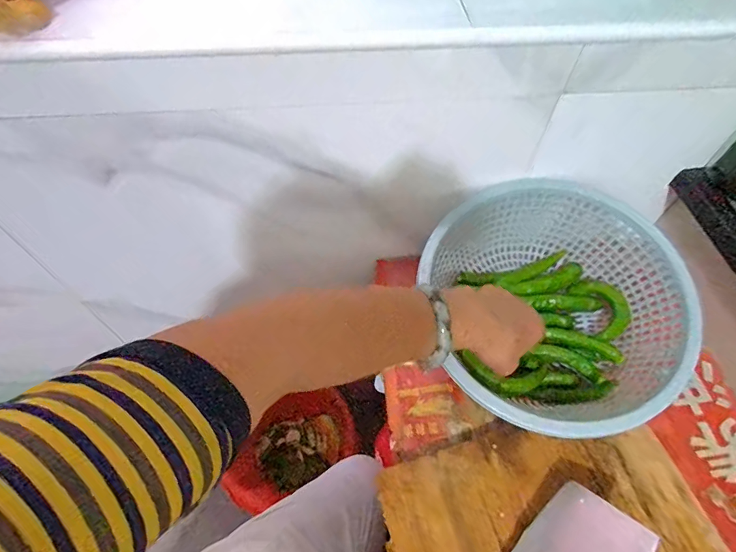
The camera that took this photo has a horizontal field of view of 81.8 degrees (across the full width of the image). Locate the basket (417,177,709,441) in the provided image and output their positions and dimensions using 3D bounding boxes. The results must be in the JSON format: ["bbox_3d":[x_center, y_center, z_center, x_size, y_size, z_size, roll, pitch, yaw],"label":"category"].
[{"bbox_3d":[0.206,0.038,0.478,0.243,0.132,0.263,-19,59,-14],"label":"basket"}]

